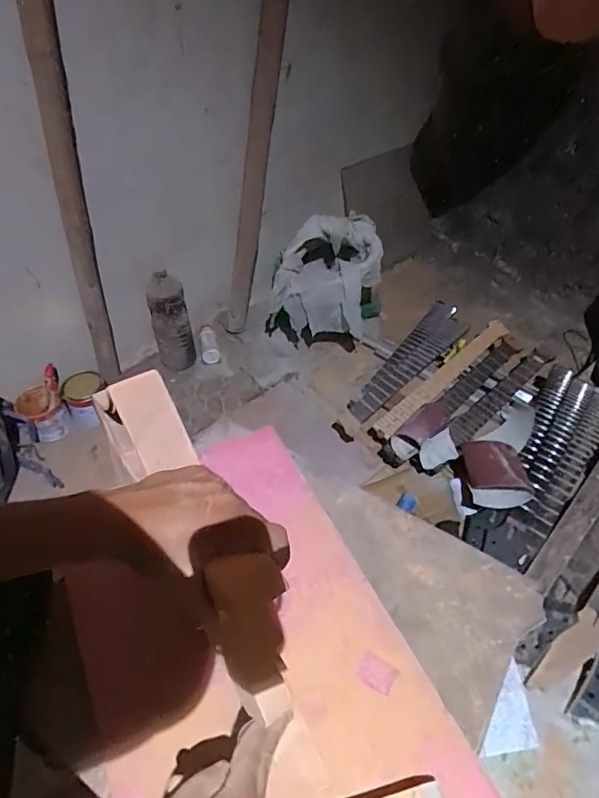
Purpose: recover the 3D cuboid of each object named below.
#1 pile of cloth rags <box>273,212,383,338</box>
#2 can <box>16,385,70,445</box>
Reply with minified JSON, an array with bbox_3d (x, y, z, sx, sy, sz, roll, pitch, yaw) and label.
[{"bbox_3d":[0.080,-0.341,1.386,0.277,0.245,0.225,7,48,6],"label":"pile of cloth rags"},{"bbox_3d":[-0.650,0.035,1.259,0.096,0.130,0.097,0,48,0],"label":"can"}]

